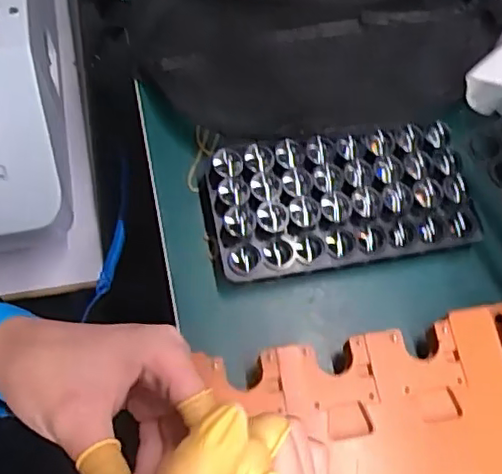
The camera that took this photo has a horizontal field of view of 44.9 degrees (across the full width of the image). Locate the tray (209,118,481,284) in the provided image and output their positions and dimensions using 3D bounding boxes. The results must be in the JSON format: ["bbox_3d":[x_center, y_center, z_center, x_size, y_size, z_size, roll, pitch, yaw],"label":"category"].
[{"bbox_3d":[0.066,-0.026,0.458,0.193,0.041,0.099,-7,68,-7],"label":"tray"}]

